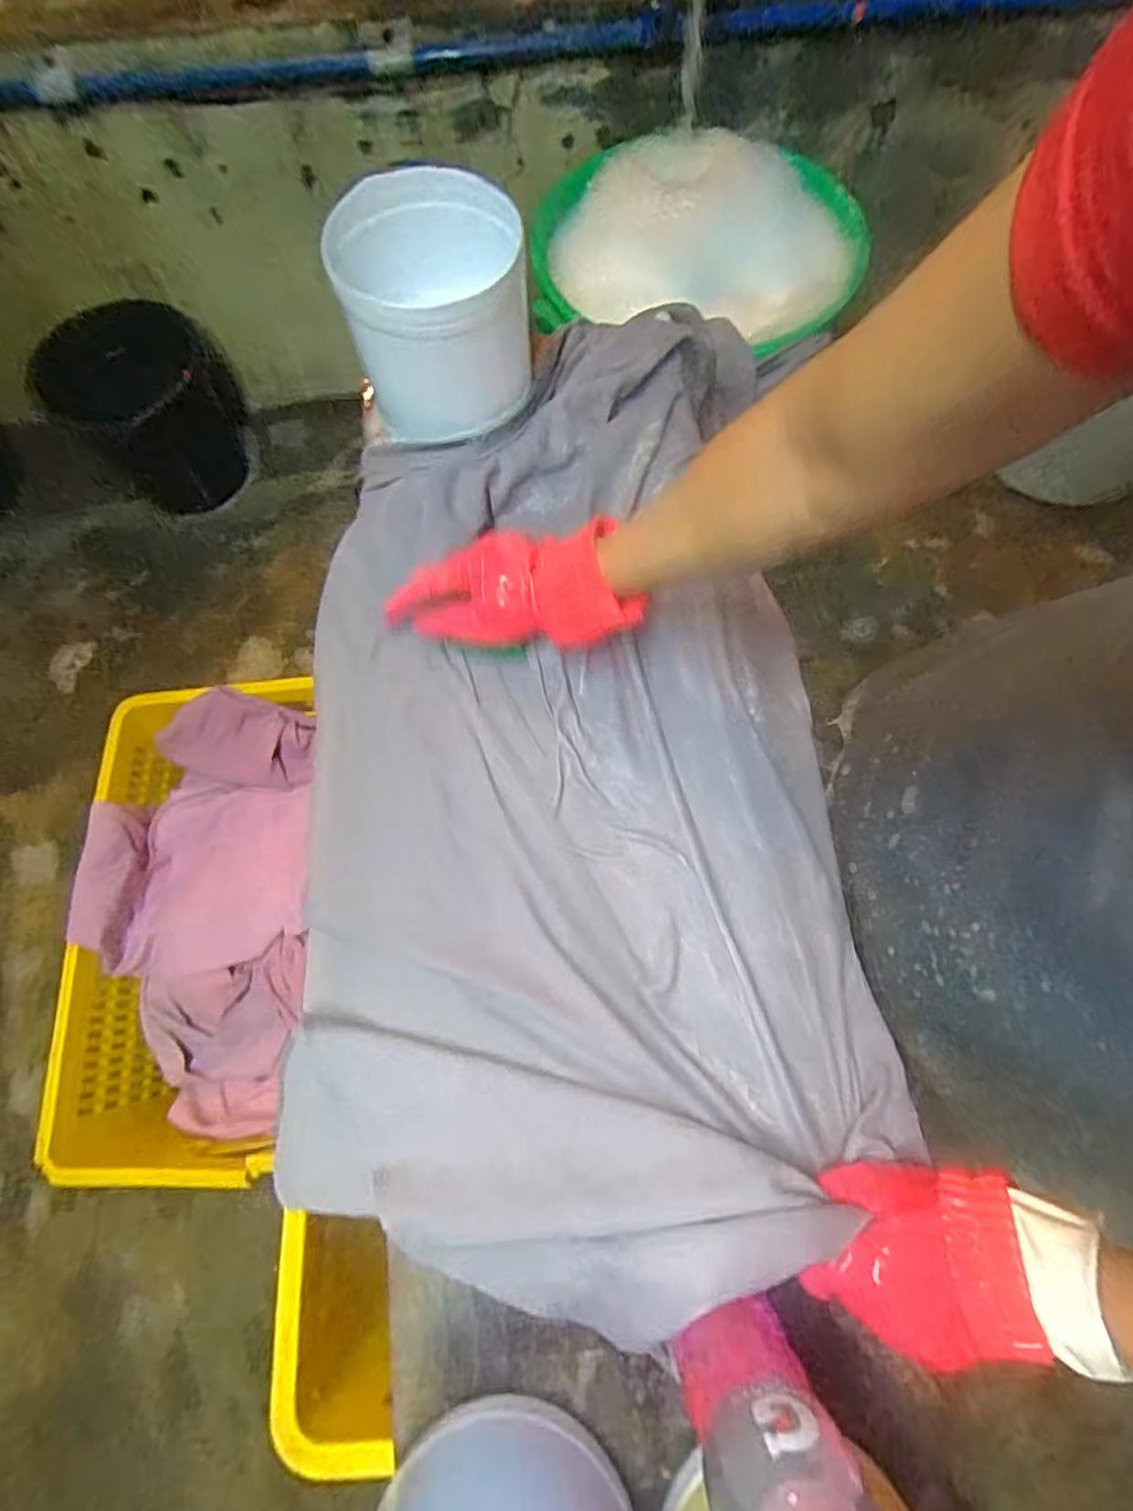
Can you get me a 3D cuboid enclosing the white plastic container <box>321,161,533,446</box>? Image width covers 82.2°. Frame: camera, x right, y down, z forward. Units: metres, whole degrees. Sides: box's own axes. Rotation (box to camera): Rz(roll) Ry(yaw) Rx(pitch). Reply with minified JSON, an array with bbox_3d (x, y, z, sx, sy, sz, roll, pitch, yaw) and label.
[{"bbox_3d":[-0.111,-0.373,0.552,0.151,0.128,0.146,-9,71,-2],"label":"white plastic container"}]

